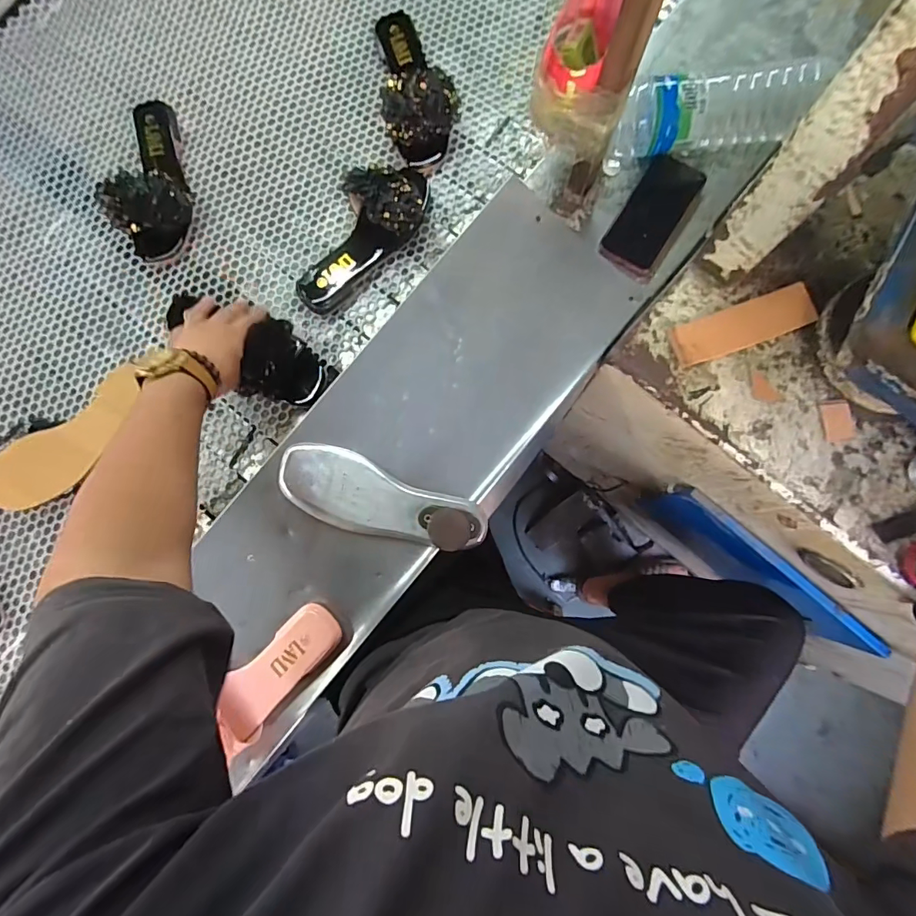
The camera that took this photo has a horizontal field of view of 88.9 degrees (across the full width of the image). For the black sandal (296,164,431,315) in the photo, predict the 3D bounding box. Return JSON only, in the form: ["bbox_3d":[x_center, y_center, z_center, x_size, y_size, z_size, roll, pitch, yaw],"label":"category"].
[{"bbox_3d":[-0.135,-0.316,0.646,0.247,0.070,0.100,-44,84,-3],"label":"black sandal"}]

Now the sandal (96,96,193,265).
[{"bbox_3d":[-0.434,-0.410,0.663,0.093,0.084,0.233,-6,84,1],"label":"sandal"}]

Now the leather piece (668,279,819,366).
[{"bbox_3d":[0.364,-0.169,0.598,0.179,0.007,0.054,-20,83,1],"label":"leather piece"}]

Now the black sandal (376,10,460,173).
[{"bbox_3d":[-0.058,-0.539,0.669,0.096,0.068,0.219,-7,84,1],"label":"black sandal"}]

